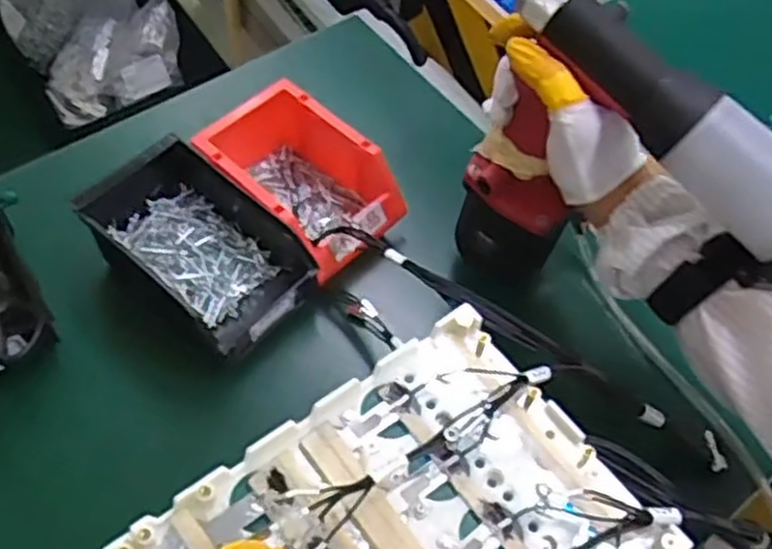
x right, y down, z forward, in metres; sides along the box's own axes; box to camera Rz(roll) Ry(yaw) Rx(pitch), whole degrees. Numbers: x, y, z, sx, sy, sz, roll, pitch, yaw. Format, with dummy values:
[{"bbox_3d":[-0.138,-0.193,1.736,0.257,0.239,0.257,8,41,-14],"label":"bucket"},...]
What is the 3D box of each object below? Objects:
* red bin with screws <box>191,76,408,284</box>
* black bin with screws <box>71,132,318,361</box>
[{"bbox_3d":[-0.076,-0.081,0.660,0.175,0.076,0.108,39,64,20],"label":"red bin with screws"},{"bbox_3d":[-0.153,-0.023,0.622,0.187,0.063,0.106,39,64,20],"label":"black bin with screws"}]

